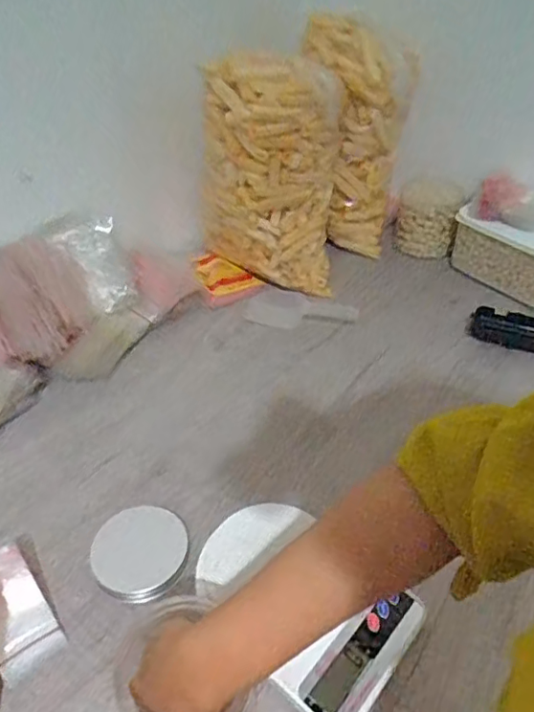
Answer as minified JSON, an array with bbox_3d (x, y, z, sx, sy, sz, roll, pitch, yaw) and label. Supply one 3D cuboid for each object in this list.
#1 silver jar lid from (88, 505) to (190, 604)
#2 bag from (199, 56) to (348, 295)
[{"bbox_3d":[-0.115,0.177,0.520,0.081,0.014,0.088,-1,41,1],"label":"silver jar lid"},{"bbox_3d":[0.005,-0.235,0.770,0.183,0.292,0.092,-1,41,0],"label":"bag"}]

